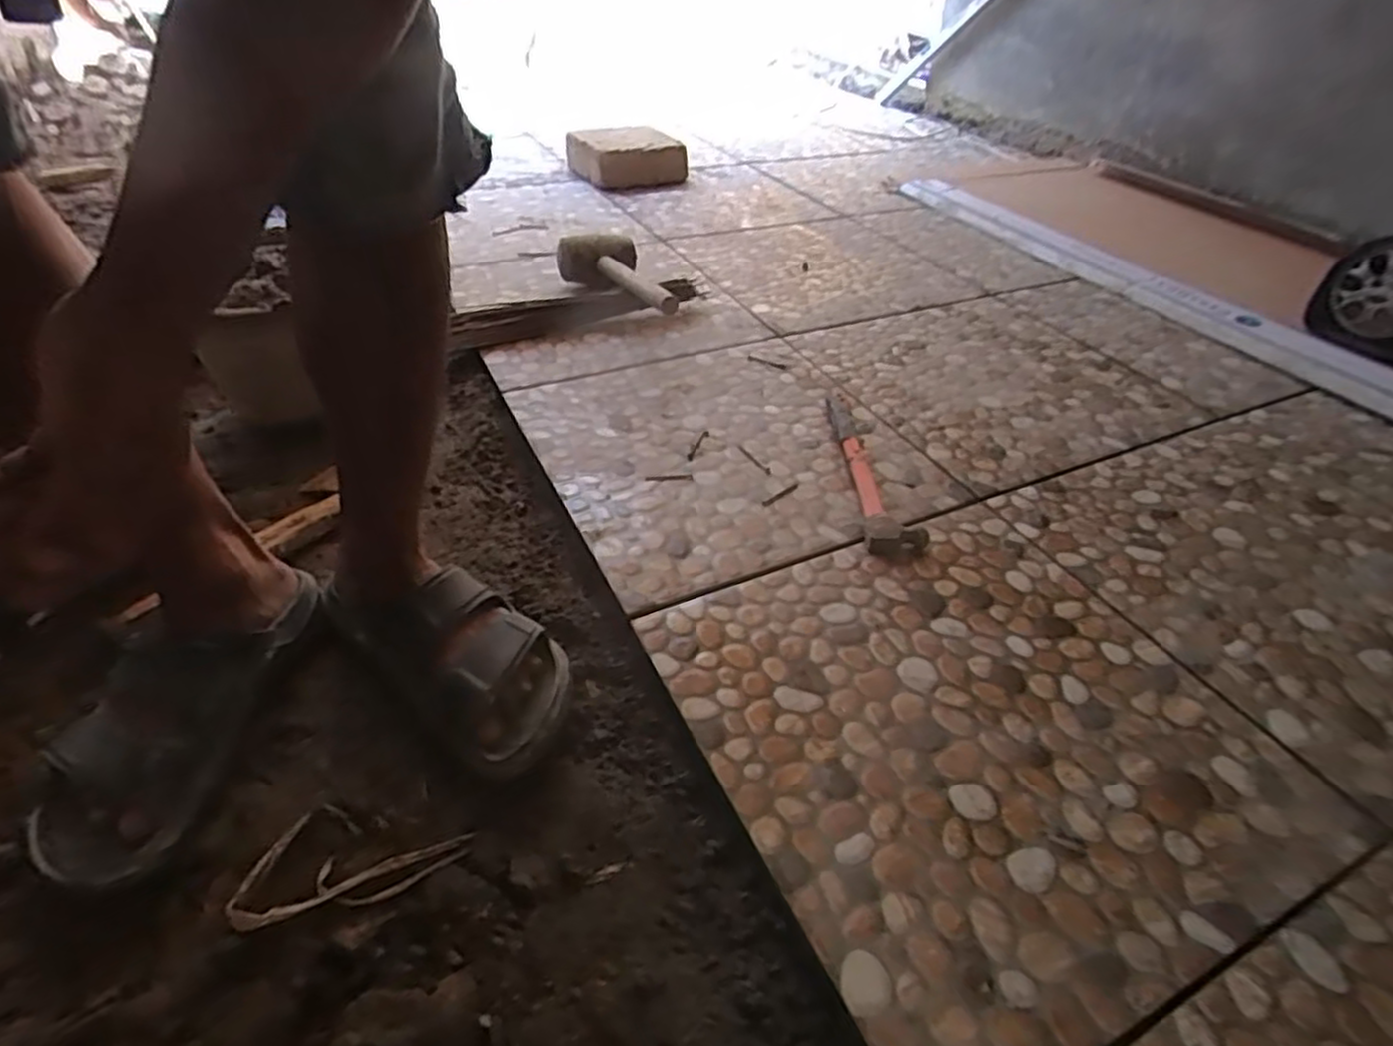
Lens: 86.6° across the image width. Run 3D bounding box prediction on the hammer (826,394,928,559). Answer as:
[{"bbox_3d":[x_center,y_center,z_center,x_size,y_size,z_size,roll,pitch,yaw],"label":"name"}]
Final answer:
[{"bbox_3d":[0.189,-0.060,0.800,0.054,0.022,0.264,0,41,-3],"label":"hammer"}]

